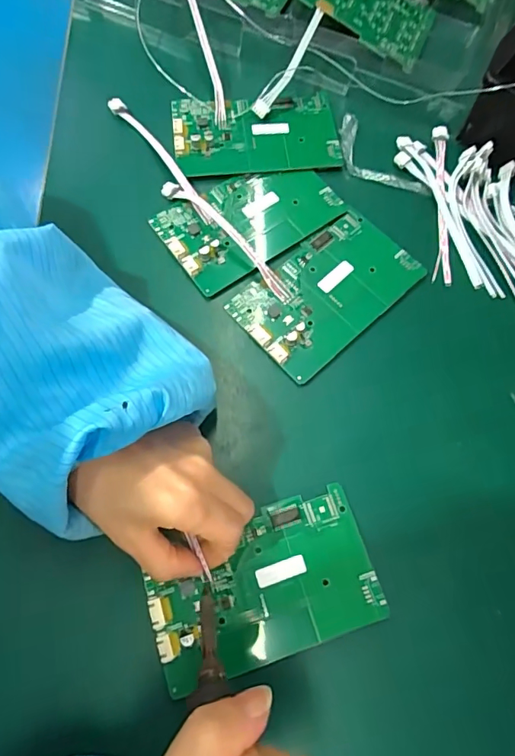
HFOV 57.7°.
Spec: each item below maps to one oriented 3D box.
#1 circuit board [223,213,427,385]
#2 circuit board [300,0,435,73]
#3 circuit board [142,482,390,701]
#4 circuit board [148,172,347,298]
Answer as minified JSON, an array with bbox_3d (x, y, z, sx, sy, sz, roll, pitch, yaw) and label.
[{"bbox_3d":[0.051,-0.064,0.339,0.128,0.008,0.077,-40,78,-13],"label":"circuit board"},{"bbox_3d":[0.091,-0.328,0.405,0.128,0.010,0.081,25,75,-11],"label":"circuit board"},{"bbox_3d":[0.003,0.122,0.276,0.130,0.009,0.080,-17,74,-7],"label":"circuit board"},{"bbox_3d":[-0.006,-0.123,0.354,0.129,0.008,0.075,-33,76,-11],"label":"circuit board"}]

